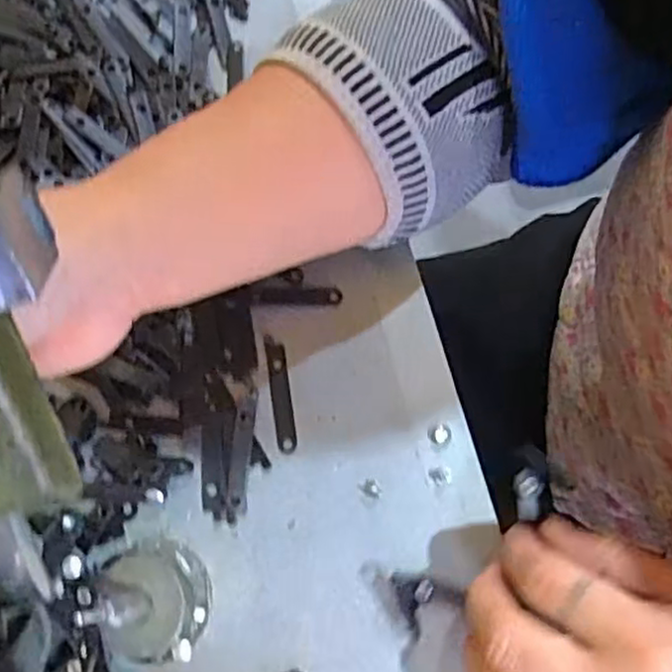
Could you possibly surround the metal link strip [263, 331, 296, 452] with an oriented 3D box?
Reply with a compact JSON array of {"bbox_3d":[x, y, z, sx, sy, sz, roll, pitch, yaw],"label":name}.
[{"bbox_3d":[-0.025,0.026,0.325,0.009,0.004,0.054,-8,73,-1],"label":"metal link strip"}]

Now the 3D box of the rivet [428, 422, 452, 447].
[{"bbox_3d":[0.046,0.043,0.315,0.010,0.004,0.010,0,73,1],"label":"rivet"}]

